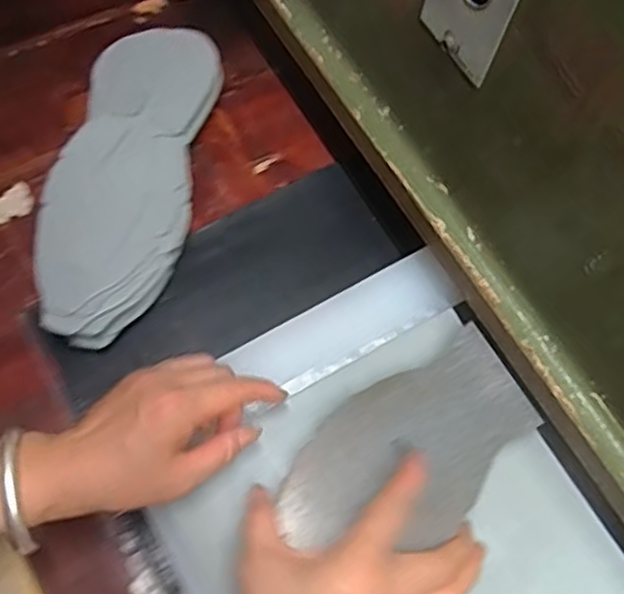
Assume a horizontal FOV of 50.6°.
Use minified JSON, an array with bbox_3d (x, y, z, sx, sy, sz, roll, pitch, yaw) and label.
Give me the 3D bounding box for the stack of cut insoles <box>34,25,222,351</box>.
[{"bbox_3d":[-0.146,-0.096,0.522,0.106,0.038,0.280,8,68,2],"label":"stack of cut insoles"}]

